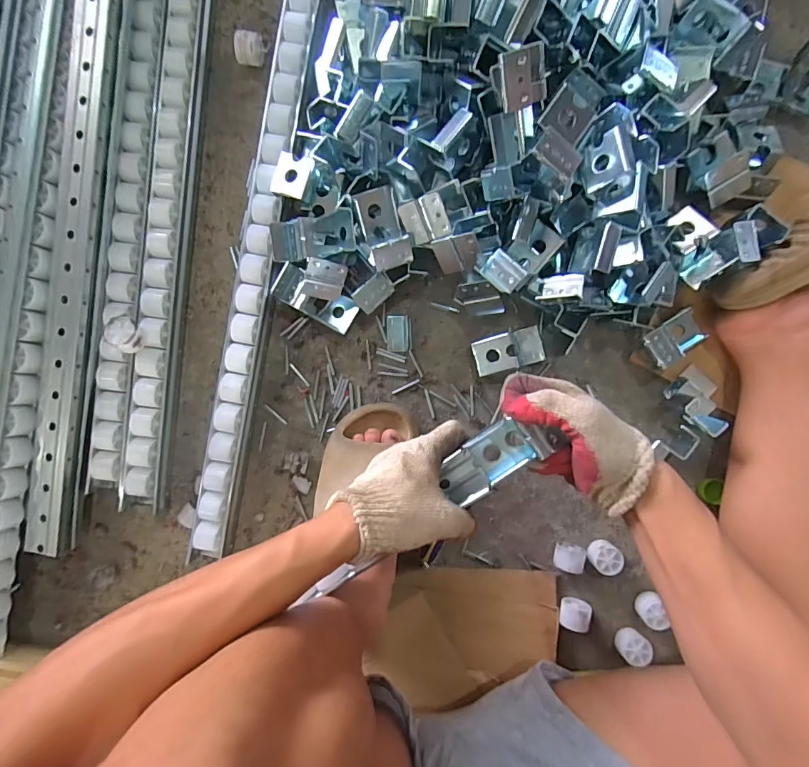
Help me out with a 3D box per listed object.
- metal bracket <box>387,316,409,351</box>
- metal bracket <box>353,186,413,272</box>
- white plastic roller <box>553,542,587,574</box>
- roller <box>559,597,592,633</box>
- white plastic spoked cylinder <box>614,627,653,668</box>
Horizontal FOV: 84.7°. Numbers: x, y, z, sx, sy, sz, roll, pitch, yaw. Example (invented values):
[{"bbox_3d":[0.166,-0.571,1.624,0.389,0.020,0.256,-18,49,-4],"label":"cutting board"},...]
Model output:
[{"bbox_3d":[-0.008,-0.063,0.555,0.027,0.004,0.044,0,89,1],"label":"metal bracket"},{"bbox_3d":[-0.023,-0.173,0.492,0.047,0.037,0.088,-15,89,1],"label":"metal bracket"},{"bbox_3d":[0.199,0.209,0.534,0.039,0.027,0.029,12,89,1],"label":"white plastic roller"},{"bbox_3d":[0.205,0.278,0.532,0.032,0.032,0.029,10,89,1],"label":"roller"},{"bbox_3d":[0.279,0.320,0.539,0.035,0.027,0.034,0,89,1],"label":"white plastic spoked cylinder"}]

